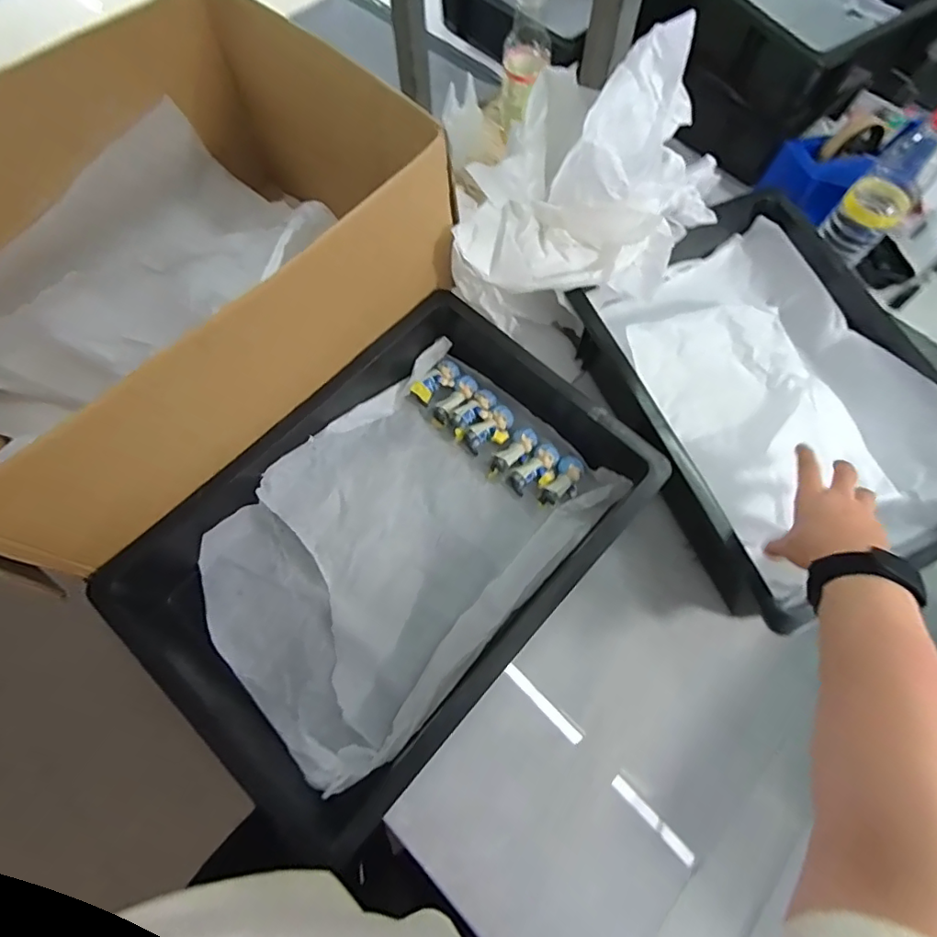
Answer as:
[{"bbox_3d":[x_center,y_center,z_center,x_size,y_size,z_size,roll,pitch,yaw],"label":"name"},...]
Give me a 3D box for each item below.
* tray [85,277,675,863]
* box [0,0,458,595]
[{"bbox_3d":[-0.067,0.065,0.527,0.312,0.093,0.448,41,73,14],"label":"tray"},{"bbox_3d":[-0.314,-0.199,0.534,0.388,0.210,0.478,40,73,14],"label":"box"}]

